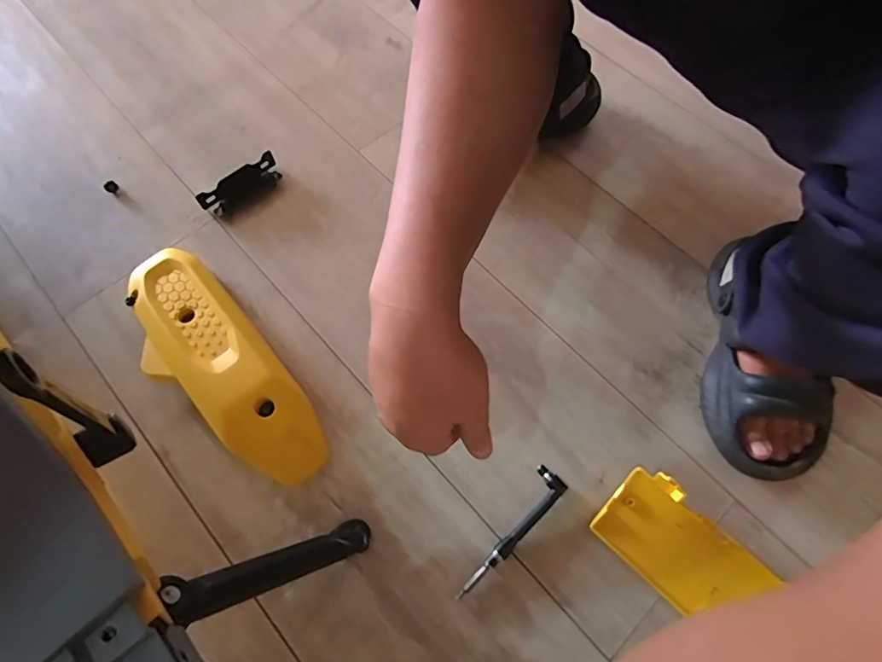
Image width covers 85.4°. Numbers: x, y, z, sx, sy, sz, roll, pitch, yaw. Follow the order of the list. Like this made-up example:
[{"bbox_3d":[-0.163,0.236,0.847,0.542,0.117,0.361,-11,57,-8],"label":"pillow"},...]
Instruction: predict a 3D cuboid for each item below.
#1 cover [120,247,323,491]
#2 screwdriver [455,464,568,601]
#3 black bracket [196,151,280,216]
[{"bbox_3d":[-0.237,0.032,0.499,0.105,0.046,0.305,-37,73,-17],"label":"cover"},{"bbox_3d":[0.068,0.194,0.456,0.031,0.008,0.144,38,70,13],"label":"screwdriver"},{"bbox_3d":[-0.253,-0.184,0.609,0.039,0.026,0.105,43,71,15],"label":"black bracket"}]

